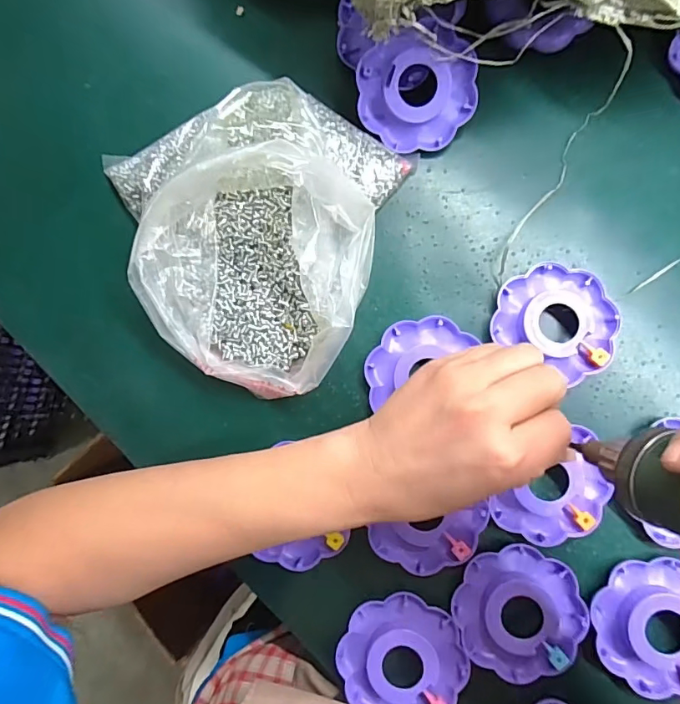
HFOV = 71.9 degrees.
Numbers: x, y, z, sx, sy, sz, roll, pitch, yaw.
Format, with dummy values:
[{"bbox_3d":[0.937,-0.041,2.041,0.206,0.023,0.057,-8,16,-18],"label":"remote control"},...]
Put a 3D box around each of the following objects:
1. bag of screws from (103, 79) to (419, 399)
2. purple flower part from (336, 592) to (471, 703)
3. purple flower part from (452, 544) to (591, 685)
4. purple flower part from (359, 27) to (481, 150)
[{"bbox_3d":[-0.080,-0.094,0.329,0.215,0.069,0.216,19,86,5],"label":"bag of screws"},{"bbox_3d":[0.043,0.211,0.317,0.083,0.012,0.081,0,85,4],"label":"purple flower part"},{"bbox_3d":[0.121,0.176,0.315,0.083,0.011,0.082,0,85,4],"label":"purple flower part"},{"bbox_3d":[0.056,-0.188,0.341,0.083,0.016,0.076,-4,110,6],"label":"purple flower part"}]

